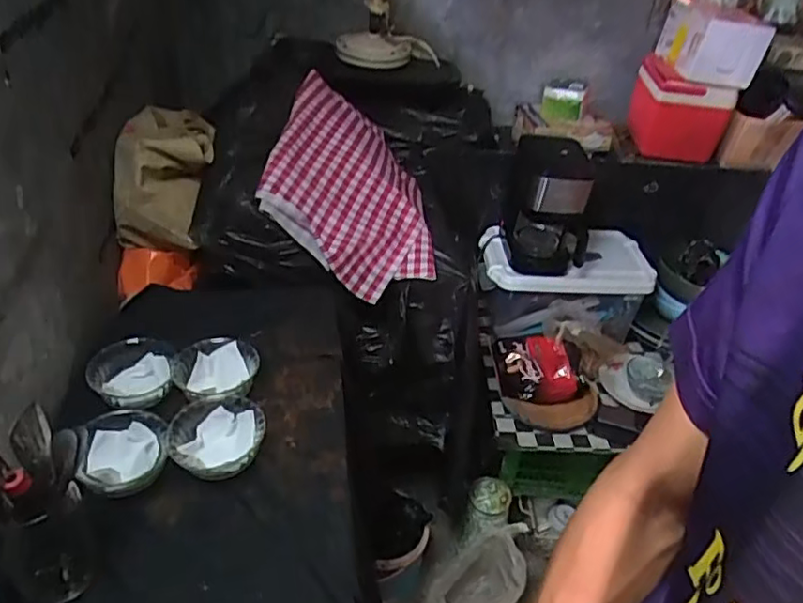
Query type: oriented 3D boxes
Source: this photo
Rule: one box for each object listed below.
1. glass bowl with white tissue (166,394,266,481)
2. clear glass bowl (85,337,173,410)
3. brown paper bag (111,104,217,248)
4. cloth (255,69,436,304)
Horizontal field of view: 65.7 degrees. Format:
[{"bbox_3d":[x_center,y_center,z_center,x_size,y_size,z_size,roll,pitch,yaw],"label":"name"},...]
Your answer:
[{"bbox_3d":[-0.217,0.162,0.739,0.104,0.047,0.106,-3,37,-11],"label":"glass bowl with white tissue"},{"bbox_3d":[-0.349,0.097,0.807,0.097,0.041,0.099,-9,38,-18],"label":"clear glass bowl"},{"bbox_3d":[-0.421,-0.240,1.125,0.149,0.174,0.259,-3,37,-11],"label":"brown paper bag"},{"bbox_3d":[-0.086,-0.246,1.186,0.318,0.058,0.522,30,38,-24],"label":"cloth"}]

